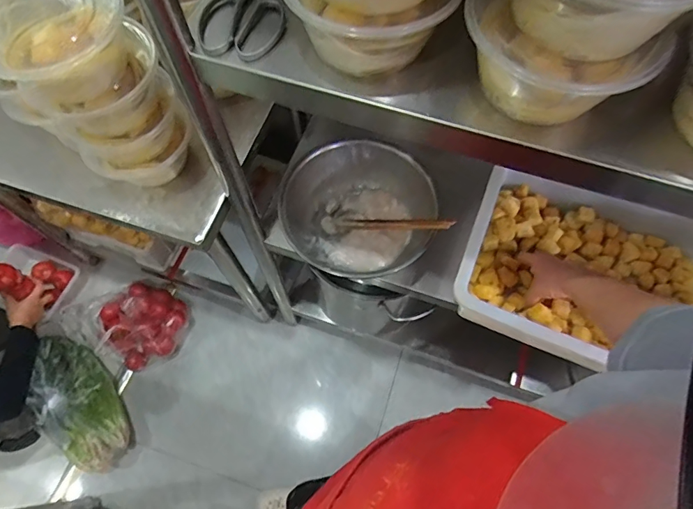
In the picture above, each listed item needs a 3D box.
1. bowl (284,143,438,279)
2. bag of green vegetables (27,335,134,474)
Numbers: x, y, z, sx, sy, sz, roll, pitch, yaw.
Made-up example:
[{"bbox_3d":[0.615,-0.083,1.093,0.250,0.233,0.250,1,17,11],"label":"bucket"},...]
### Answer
[{"bbox_3d":[0.023,-0.092,0.860,0.263,0.144,0.222,16,67,6],"label":"bowl"},{"bbox_3d":[-0.790,0.440,1.318,0.194,0.120,0.414,-34,71,-14],"label":"bag of green vegetables"}]

